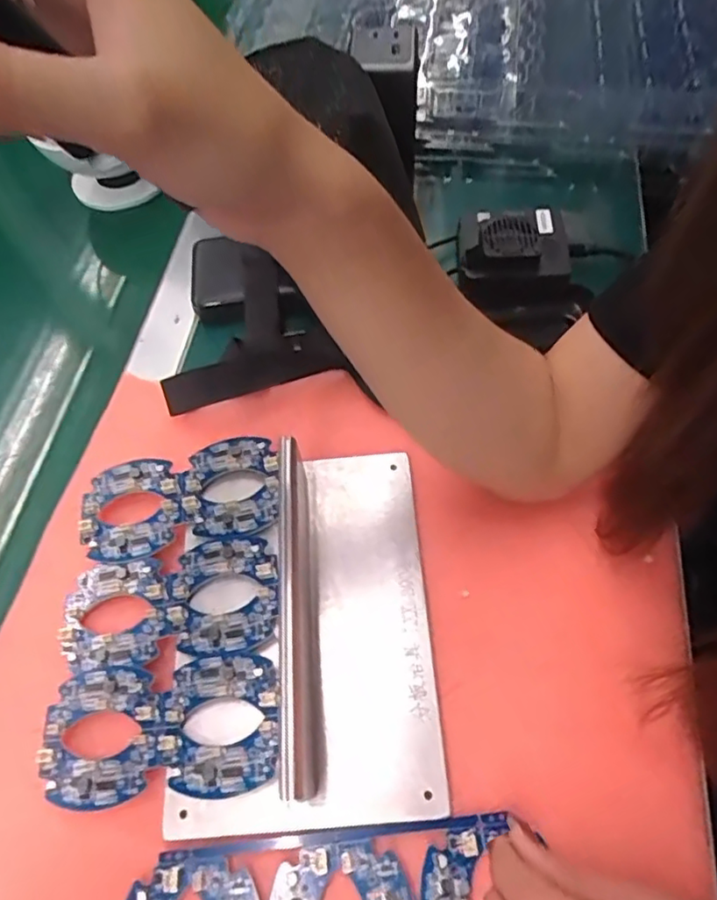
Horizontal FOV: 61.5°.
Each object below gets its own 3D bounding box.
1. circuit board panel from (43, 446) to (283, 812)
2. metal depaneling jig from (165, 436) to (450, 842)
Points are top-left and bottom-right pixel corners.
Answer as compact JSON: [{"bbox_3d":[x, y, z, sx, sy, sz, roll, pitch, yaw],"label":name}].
[{"bbox_3d":[-0.108,0.087,0.344,0.124,0.007,0.194,-8,61,5],"label":"circuit board panel"},{"bbox_3d":[-0.032,0.081,0.322,0.135,0.053,0.204,-5,61,0],"label":"metal depaneling jig"}]

